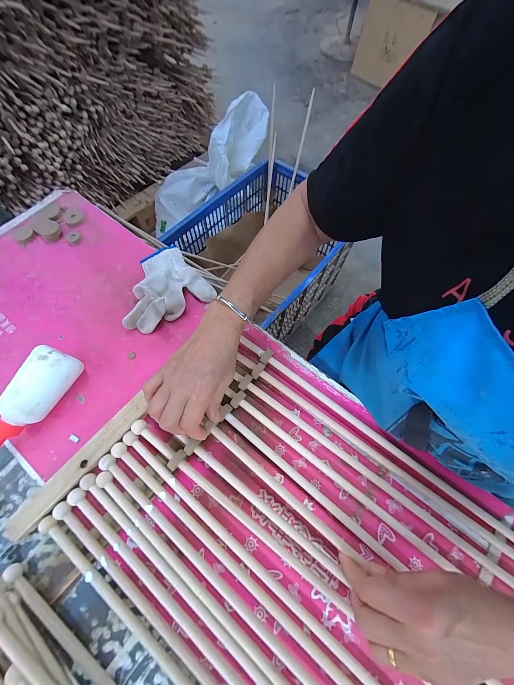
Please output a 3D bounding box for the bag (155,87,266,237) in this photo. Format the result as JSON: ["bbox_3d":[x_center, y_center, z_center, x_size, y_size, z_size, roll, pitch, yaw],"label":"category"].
[{"bbox_3d":[-0.235,-0.773,1.154,0.690,0.200,0.243,-33,68,20],"label":"bag"}]

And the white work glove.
[{"bbox_3d":[-0.164,-0.100,0.431,0.149,0.044,0.132,-29,70,-12],"label":"white work glove"}]

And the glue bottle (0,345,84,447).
[{"bbox_3d":[-0.302,0.084,0.343,0.051,0.061,0.158,25,69,10],"label":"glue bottle"}]

